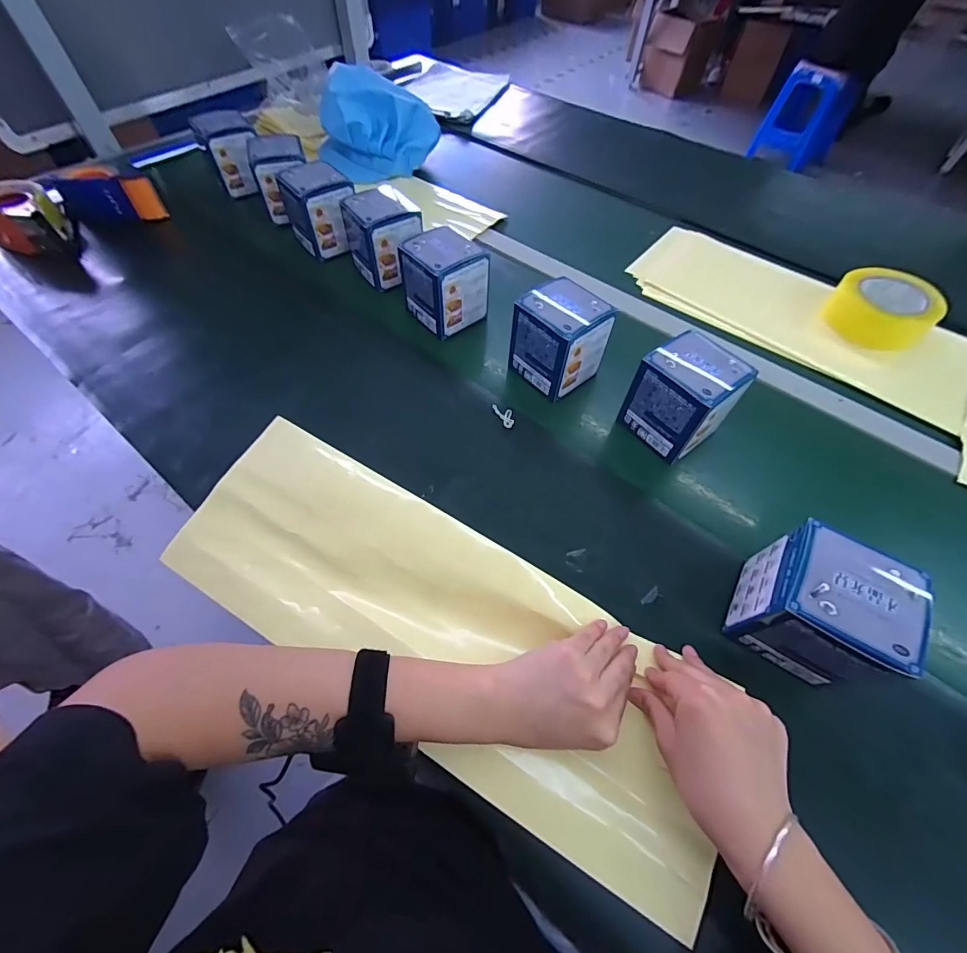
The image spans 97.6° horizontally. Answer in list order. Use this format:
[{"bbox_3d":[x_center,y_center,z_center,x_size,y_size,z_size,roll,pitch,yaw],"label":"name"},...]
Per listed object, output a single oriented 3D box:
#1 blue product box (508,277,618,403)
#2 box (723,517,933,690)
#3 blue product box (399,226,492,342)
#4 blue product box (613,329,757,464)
[{"bbox_3d":[0.087,-0.158,0.489,0.085,0.094,0.085,-33,61,-20],"label":"blue product box"},{"bbox_3d":[0.251,0.102,0.320,0.083,0.096,0.081,27,60,18],"label":"box"},{"bbox_3d":[-0.050,-0.248,0.540,0.081,0.090,0.085,-36,63,-21],"label":"blue product box"},{"bbox_3d":[0.211,-0.084,0.443,0.083,0.089,0.089,-34,62,-21],"label":"blue product box"}]

